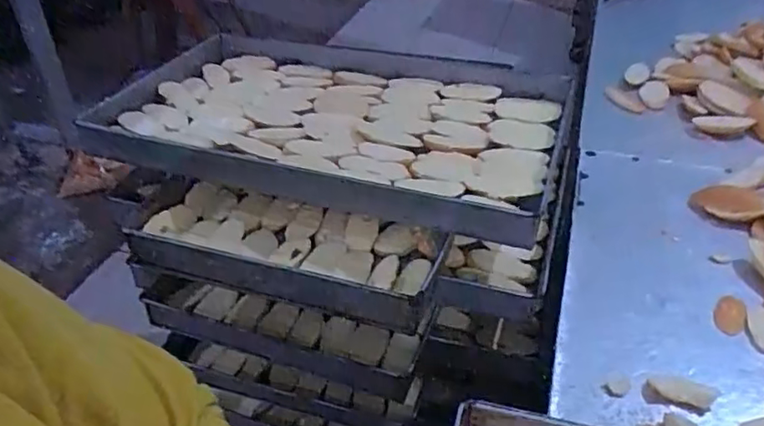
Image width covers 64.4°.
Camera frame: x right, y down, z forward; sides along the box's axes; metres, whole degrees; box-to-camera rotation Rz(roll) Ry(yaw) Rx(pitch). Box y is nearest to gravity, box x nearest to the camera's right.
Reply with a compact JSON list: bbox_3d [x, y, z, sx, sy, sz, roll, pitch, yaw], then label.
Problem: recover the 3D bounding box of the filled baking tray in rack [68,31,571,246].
[{"bbox_3d":[-0.064,-0.157,0.898,0.650,0.047,0.452,15,38,17],"label":"filled baking tray in rack"}]

